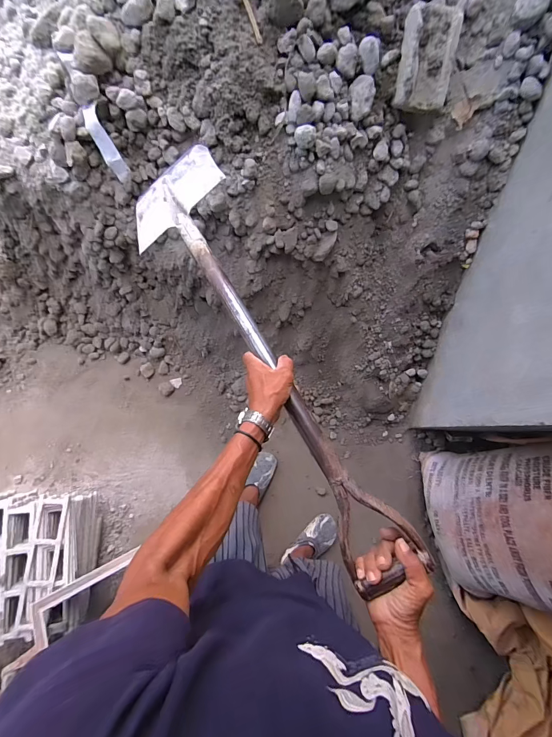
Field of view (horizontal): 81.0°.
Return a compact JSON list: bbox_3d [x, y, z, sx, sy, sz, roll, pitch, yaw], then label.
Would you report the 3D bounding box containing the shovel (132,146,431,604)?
[{"bbox_3d":[-0.033,-0.066,0.562,0.193,0.069,0.859,-28,74,-7],"label":"shovel"}]

